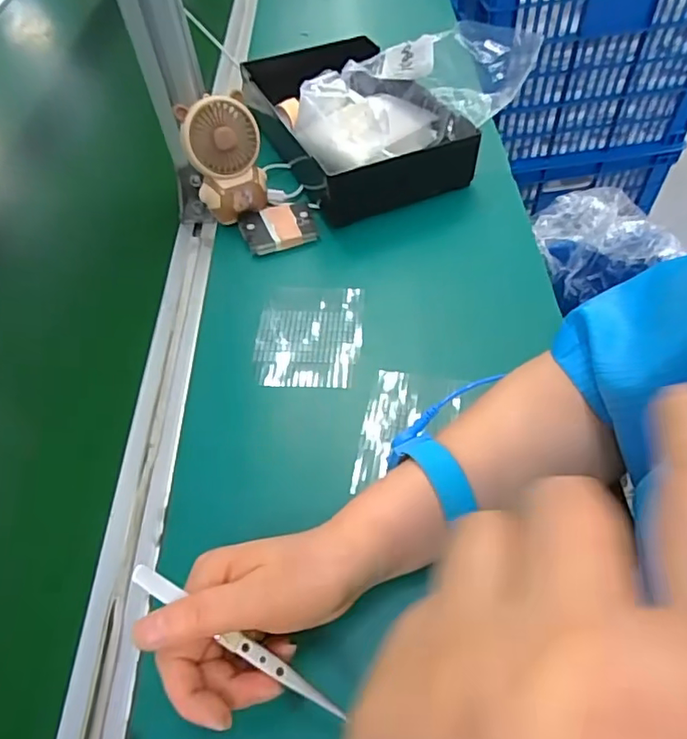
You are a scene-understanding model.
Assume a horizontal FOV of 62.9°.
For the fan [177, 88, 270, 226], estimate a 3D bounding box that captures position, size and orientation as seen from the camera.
[{"bbox_3d":[-0.111,-0.196,0.525,0.068,0.105,0.040,-19,23,-20],"label":"fan"}]

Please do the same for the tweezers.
[{"bbox_3d":[-0.050,0.132,0.269,0.121,0.007,0.009,35,61,1],"label":"tweezers"}]

